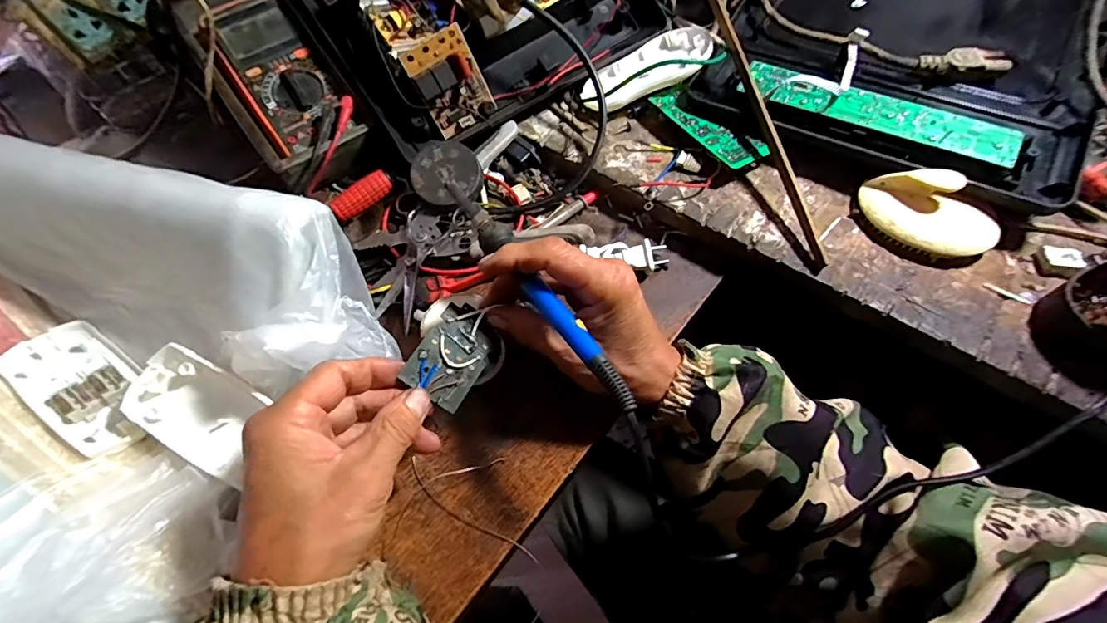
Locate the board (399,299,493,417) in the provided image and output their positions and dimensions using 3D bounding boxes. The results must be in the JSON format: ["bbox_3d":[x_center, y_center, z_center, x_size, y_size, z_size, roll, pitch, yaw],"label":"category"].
[{"bbox_3d":[-0.062,0.028,0.303,0.041,0.004,0.059,39,68,-16],"label":"board"}]

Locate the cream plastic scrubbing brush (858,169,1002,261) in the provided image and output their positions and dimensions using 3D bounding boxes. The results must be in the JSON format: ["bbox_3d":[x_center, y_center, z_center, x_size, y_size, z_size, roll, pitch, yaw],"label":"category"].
[{"bbox_3d":[0.277,-0.074,0.355,0.057,0.036,0.092,-37,66,-15],"label":"cream plastic scrubbing brush"}]

